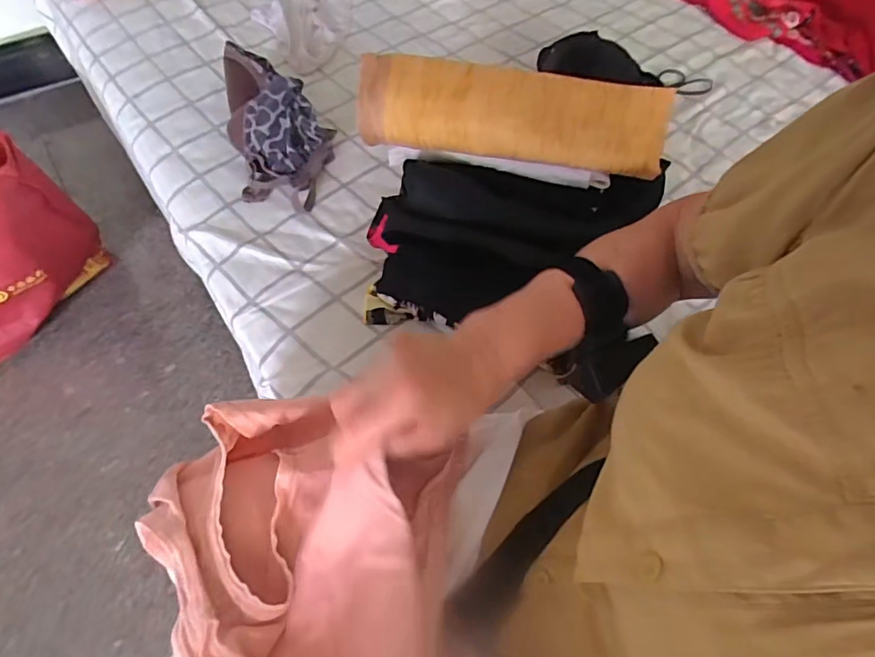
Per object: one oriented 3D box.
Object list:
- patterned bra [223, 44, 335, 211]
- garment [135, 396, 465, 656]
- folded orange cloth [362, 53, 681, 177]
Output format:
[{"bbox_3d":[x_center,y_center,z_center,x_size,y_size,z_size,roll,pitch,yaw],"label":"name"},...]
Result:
[{"bbox_3d":[-0.210,-0.276,0.675,0.127,0.074,0.261,-13,59,-10],"label":"patterned bra"},{"bbox_3d":[-0.100,0.144,0.331,0.206,0.085,0.231,10,61,5],"label":"garment"},{"bbox_3d":[0.070,-0.208,0.494,0.288,0.024,0.084,10,87,5],"label":"folded orange cloth"}]

